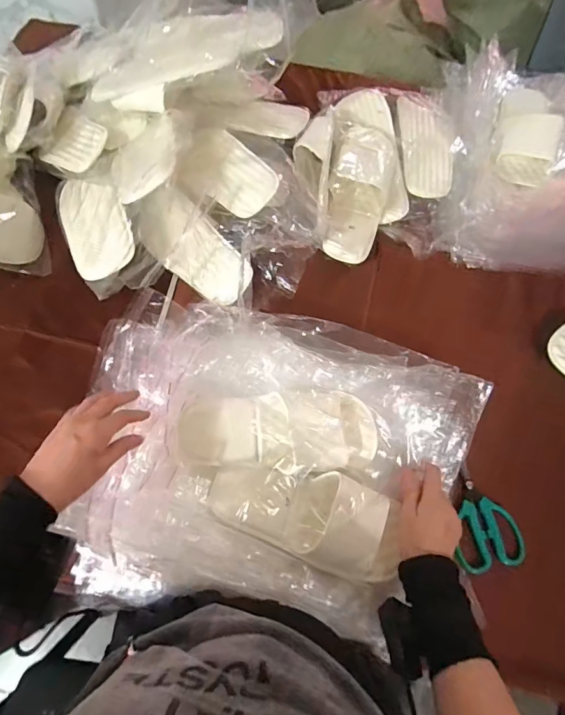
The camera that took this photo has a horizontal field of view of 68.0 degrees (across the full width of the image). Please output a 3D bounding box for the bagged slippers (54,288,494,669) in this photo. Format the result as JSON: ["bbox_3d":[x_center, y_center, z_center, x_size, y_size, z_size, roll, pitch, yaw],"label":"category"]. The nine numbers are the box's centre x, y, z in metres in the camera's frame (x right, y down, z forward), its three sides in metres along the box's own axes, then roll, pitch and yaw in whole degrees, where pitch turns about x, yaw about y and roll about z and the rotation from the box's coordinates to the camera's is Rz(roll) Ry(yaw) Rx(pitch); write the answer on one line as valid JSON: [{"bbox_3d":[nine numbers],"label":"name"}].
[{"bbox_3d":[-0.006,0.119,0.517,0.471,0.096,0.364,9,69,1],"label":"bagged slippers"}]

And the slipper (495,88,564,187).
[{"bbox_3d":[0.436,-0.408,0.744,0.102,0.048,0.246,13,69,2],"label":"slipper"}]

